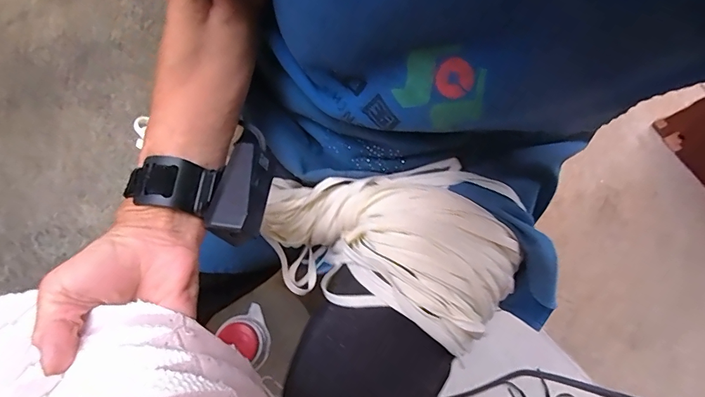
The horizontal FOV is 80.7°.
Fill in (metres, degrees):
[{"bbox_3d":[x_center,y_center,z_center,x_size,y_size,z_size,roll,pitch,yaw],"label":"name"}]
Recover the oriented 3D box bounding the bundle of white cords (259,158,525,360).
[{"bbox_3d":[0.030,0.034,0.386,0.226,0.103,0.143,20,79,-1],"label":"bundle of white cords"}]

